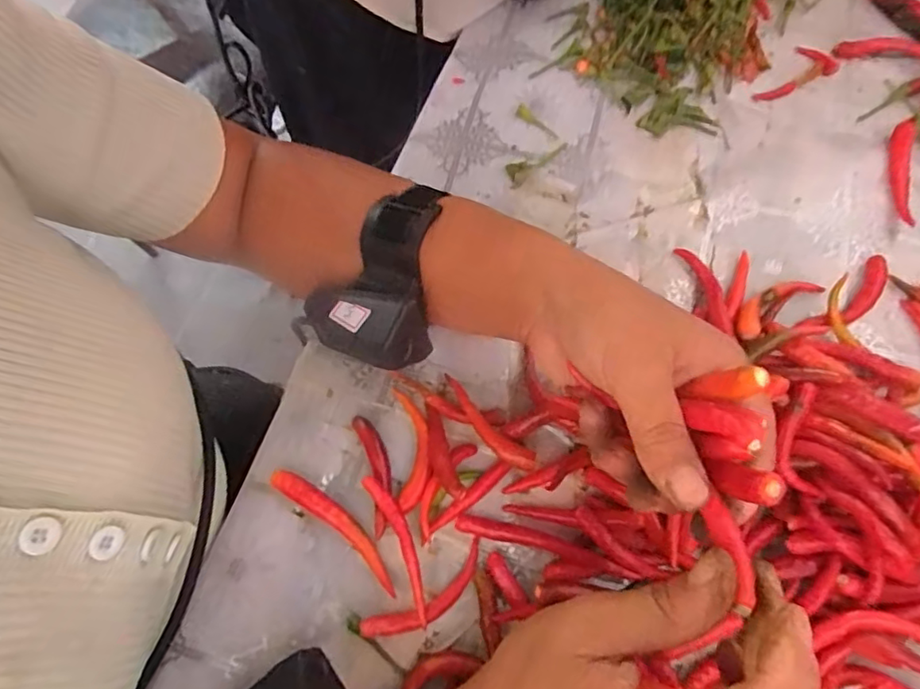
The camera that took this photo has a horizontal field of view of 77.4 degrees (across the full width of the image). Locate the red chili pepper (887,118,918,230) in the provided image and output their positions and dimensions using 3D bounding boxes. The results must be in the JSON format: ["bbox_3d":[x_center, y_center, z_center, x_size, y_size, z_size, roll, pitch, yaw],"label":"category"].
[{"bbox_3d":[0.292,-0.115,0.380,0.016,0.008,0.080,15,70,7],"label":"red chili pepper"}]

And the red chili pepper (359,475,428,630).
[{"bbox_3d":[-0.030,0.104,0.298,0.012,0.013,0.077,-24,71,-8],"label":"red chili pepper"}]

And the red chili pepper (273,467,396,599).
[{"bbox_3d":[-0.064,0.096,0.304,0.086,0.011,0.015,37,74,14],"label":"red chili pepper"}]

